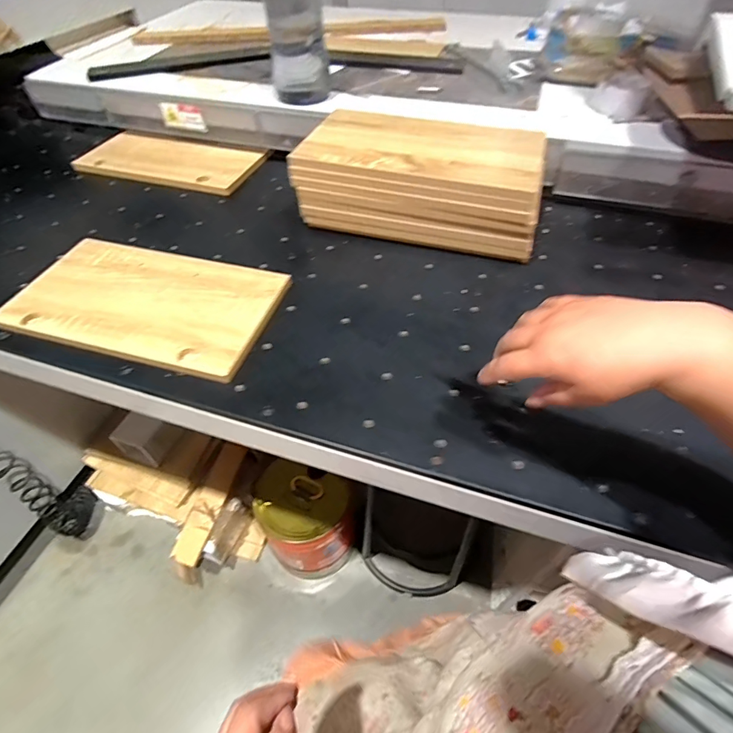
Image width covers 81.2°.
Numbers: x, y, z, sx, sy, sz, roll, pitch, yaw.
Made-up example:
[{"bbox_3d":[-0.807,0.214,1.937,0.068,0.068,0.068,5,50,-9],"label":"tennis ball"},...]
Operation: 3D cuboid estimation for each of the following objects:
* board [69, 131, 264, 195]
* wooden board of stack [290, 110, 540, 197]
[{"bbox_3d":[-0.396,-0.415,0.862,0.356,0.012,0.153,14,57,10],"label":"board"},{"bbox_3d":[0.088,-0.346,0.666,0.353,0.018,0.205,14,54,12],"label":"wooden board of stack"}]

